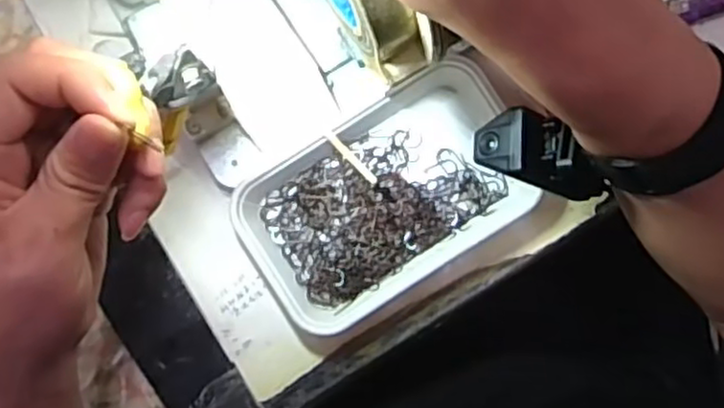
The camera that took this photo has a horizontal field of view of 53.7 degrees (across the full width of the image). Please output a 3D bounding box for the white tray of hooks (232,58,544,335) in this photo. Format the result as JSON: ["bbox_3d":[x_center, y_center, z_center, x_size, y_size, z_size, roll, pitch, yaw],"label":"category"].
[{"bbox_3d":[0.017,-0.004,0.445,0.176,0.035,0.108,-33,85,-2],"label":"white tray of hooks"}]

